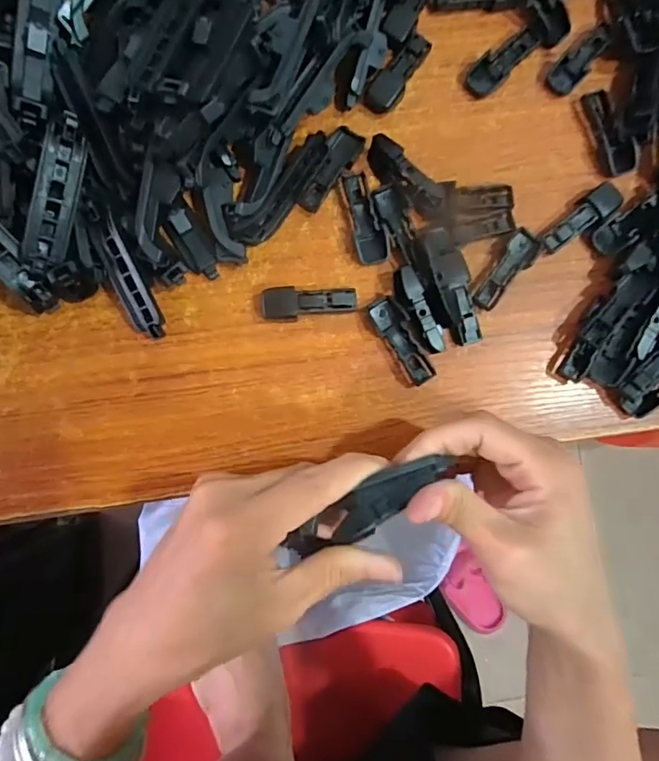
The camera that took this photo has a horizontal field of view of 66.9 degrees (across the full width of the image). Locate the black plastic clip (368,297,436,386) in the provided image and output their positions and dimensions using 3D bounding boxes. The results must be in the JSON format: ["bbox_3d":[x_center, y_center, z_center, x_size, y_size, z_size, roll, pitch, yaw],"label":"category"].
[{"bbox_3d":[0.040,-0.022,0.274,0.016,0.008,0.051,-34,89,-6],"label":"black plastic clip"}]

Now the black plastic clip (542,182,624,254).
[{"bbox_3d":[0.144,-0.092,0.285,0.053,0.010,0.014,-41,89,-6],"label":"black plastic clip"}]

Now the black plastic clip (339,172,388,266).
[{"bbox_3d":[0.019,-0.091,0.278,0.016,0.008,0.050,-17,87,-5],"label":"black plastic clip"}]

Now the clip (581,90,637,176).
[{"bbox_3d":[0.164,-0.145,0.292,0.018,0.007,0.051,-15,87,-5],"label":"clip"}]

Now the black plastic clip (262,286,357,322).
[{"bbox_3d":[-0.010,-0.042,0.272,0.050,0.010,0.017,-2,86,-4],"label":"black plastic clip"}]

